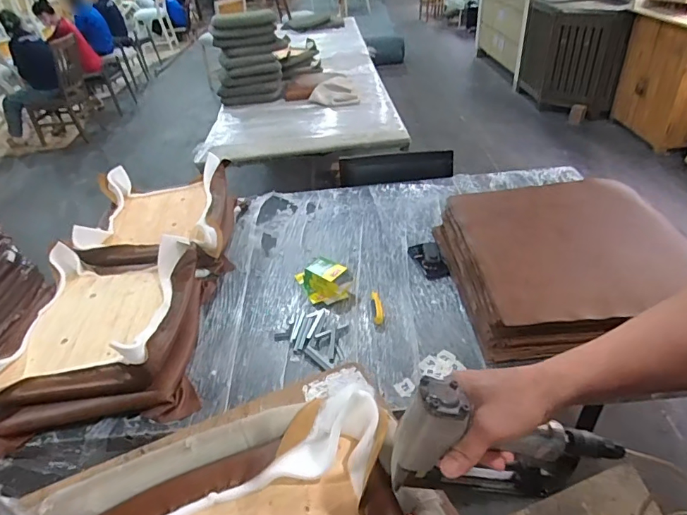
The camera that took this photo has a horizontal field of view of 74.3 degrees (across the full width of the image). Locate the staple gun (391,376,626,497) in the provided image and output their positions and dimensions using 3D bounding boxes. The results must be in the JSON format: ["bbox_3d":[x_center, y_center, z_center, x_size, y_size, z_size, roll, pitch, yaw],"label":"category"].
[{"bbox_3d":[0.167,0.209,0.481,0.255,0.116,0.053,20,34,-15],"label":"staple gun"}]

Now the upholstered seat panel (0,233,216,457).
[{"bbox_3d":[-0.636,0.177,1.212,0.482,0.181,0.539,-9,37,-4],"label":"upholstered seat panel"}]

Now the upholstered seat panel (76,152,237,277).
[{"bbox_3d":[-0.646,-0.126,1.624,0.483,0.194,0.574,-11,37,-7],"label":"upholstered seat panel"}]

